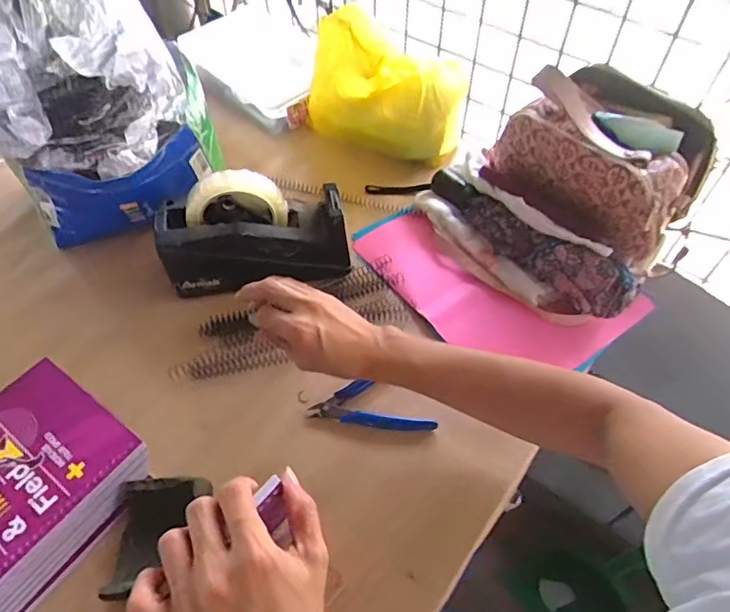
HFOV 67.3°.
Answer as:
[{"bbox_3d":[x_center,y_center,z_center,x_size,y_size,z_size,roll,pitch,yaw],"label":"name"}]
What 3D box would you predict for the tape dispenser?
[{"bbox_3d":[-0.123,-0.083,0.615,0.201,0.120,0.070,-9,55,-6],"label":"tape dispenser"}]

